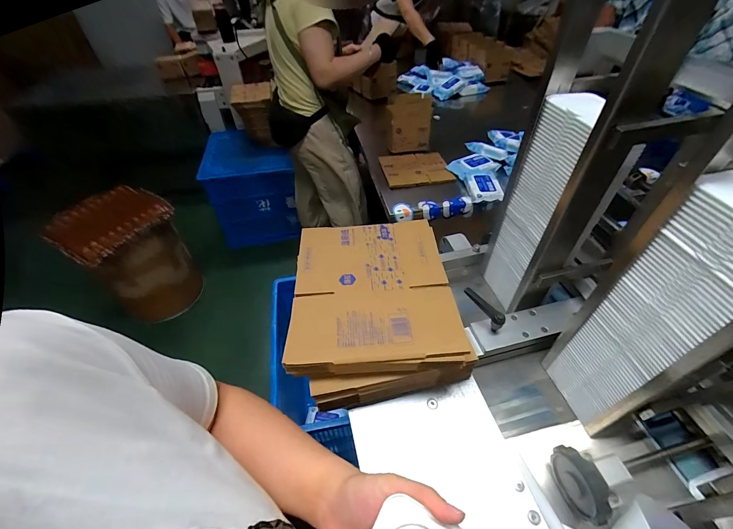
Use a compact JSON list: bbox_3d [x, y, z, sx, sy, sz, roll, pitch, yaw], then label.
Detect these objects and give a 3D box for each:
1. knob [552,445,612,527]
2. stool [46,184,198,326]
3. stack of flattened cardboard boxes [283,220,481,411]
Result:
[{"bbox_3d":[0.247,0.251,0.379,0.025,0.069,0.073,-11,47,-8],"label":"knob"},{"bbox_3d":[-1.077,-0.035,1.571,0.407,0.478,0.400,30,55,27],"label":"stool"},{"bbox_3d":[0.007,0.051,0.488,0.220,0.087,0.264,-7,47,-5],"label":"stack of flattened cardboard boxes"}]

